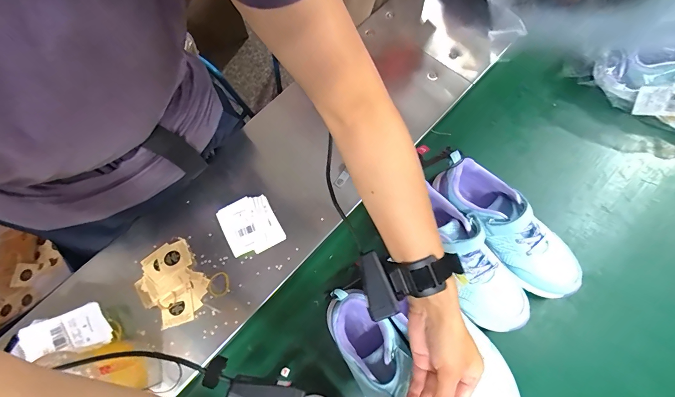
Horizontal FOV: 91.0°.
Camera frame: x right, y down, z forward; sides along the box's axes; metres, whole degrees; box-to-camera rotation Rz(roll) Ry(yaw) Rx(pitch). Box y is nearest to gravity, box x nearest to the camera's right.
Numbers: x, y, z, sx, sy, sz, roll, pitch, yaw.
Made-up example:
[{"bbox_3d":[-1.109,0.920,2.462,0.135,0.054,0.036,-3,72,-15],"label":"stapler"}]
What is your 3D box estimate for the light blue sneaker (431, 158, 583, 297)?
[{"bbox_3d":[0.240,0.040,0.476,0.077,0.084,0.223,-40,76,-10],"label":"light blue sneaker"}]

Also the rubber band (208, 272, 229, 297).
[{"bbox_3d":[-0.172,0.124,0.478,0.030,0.004,0.034,-8,73,-1],"label":"rubber band"}]

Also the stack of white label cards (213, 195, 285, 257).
[{"bbox_3d":[-0.132,0.040,0.500,0.077,0.012,0.086,-30,75,-8],"label":"stack of white label cards"}]

